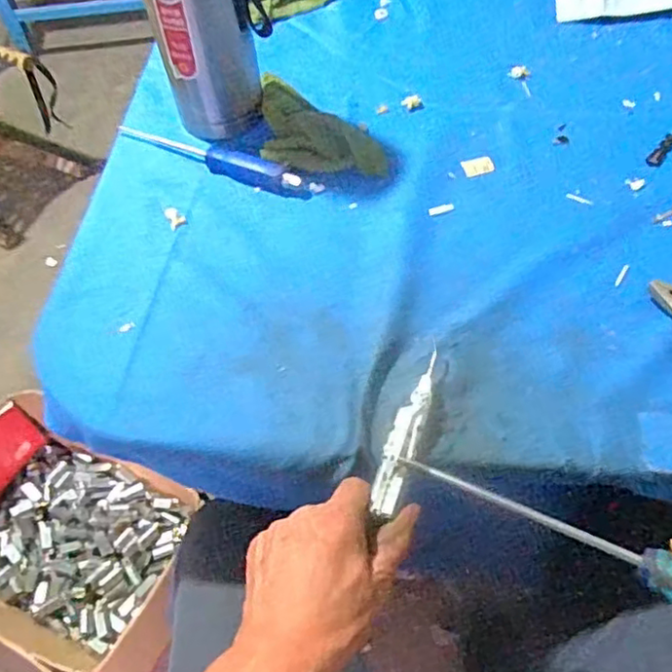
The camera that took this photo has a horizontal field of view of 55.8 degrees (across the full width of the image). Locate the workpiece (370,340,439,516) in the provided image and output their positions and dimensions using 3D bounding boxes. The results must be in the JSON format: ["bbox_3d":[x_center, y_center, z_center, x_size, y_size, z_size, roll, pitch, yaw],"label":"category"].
[{"bbox_3d":[0.047,0.057,0.405,0.018,0.019,0.119,17,66,14],"label":"workpiece"}]

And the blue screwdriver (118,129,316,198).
[{"bbox_3d":[-0.112,-0.158,0.558,0.195,0.018,0.023,21,62,16],"label":"blue screwdriver"}]

